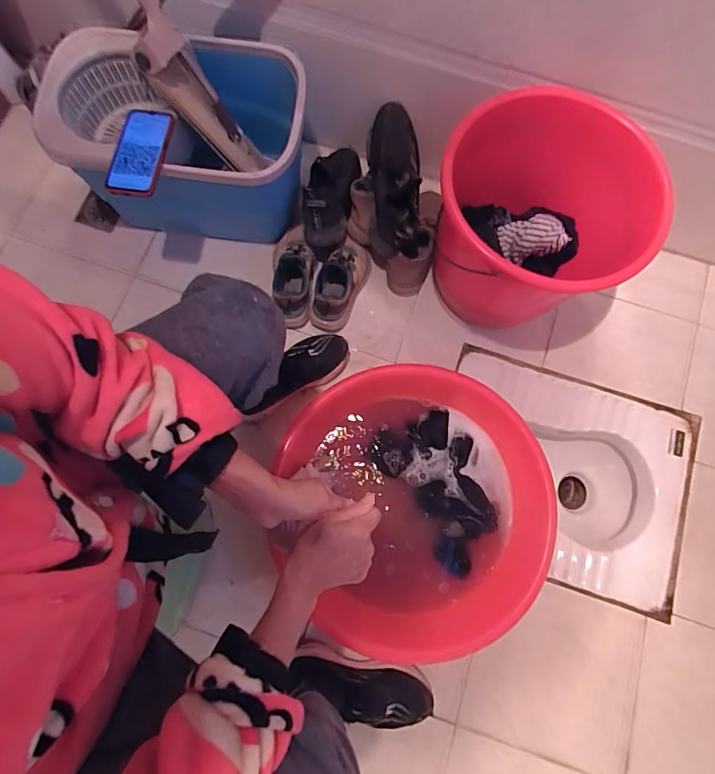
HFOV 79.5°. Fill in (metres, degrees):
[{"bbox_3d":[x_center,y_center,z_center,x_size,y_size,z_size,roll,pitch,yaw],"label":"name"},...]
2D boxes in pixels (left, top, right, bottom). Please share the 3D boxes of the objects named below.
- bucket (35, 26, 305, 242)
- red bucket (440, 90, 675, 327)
[{"bbox_3d":[-0.333,-0.469,0.875,0.464,0.280,0.305,-2,76,-1],"label":"bucket"},{"bbox_3d":[0.325,-0.272,0.791,0.315,0.309,0.313,0,76,0],"label":"red bucket"}]

